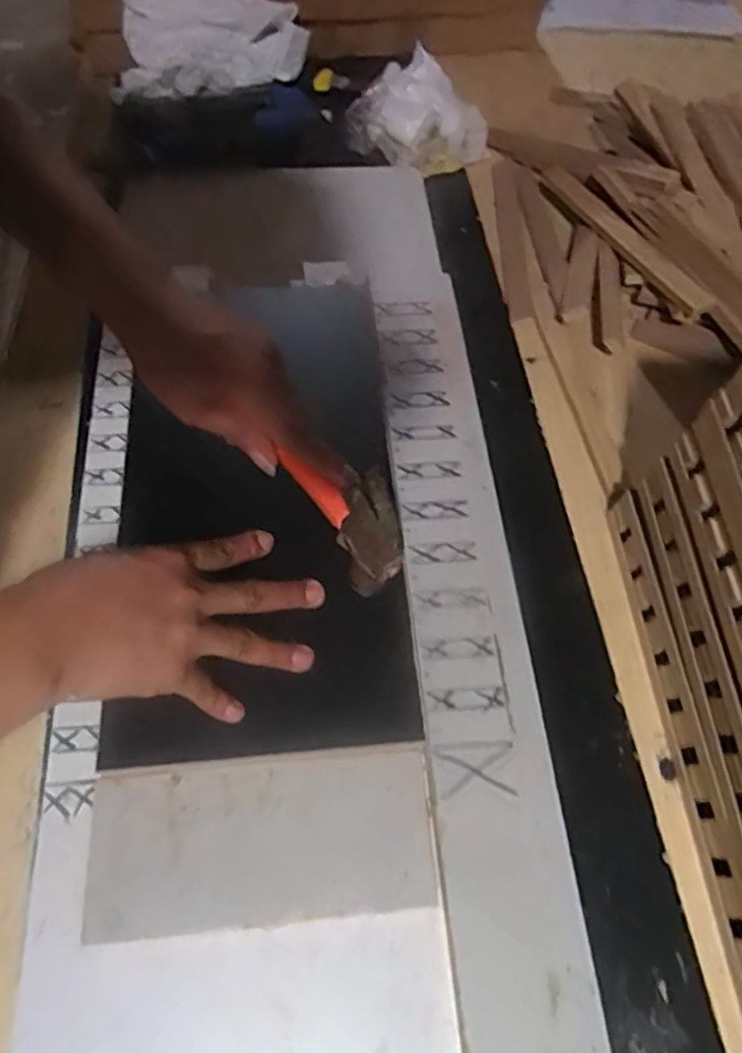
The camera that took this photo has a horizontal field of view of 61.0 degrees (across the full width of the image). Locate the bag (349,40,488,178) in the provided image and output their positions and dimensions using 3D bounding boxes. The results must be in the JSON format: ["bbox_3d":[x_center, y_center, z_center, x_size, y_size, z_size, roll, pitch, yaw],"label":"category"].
[{"bbox_3d":[0.048,-0.430,0.673,0.124,0.079,0.099,42,69,17],"label":"bag"}]

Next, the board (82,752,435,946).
[{"bbox_3d":[-0.060,0.172,0.348,0.181,0.011,0.083,-3,67,-4],"label":"board"}]

